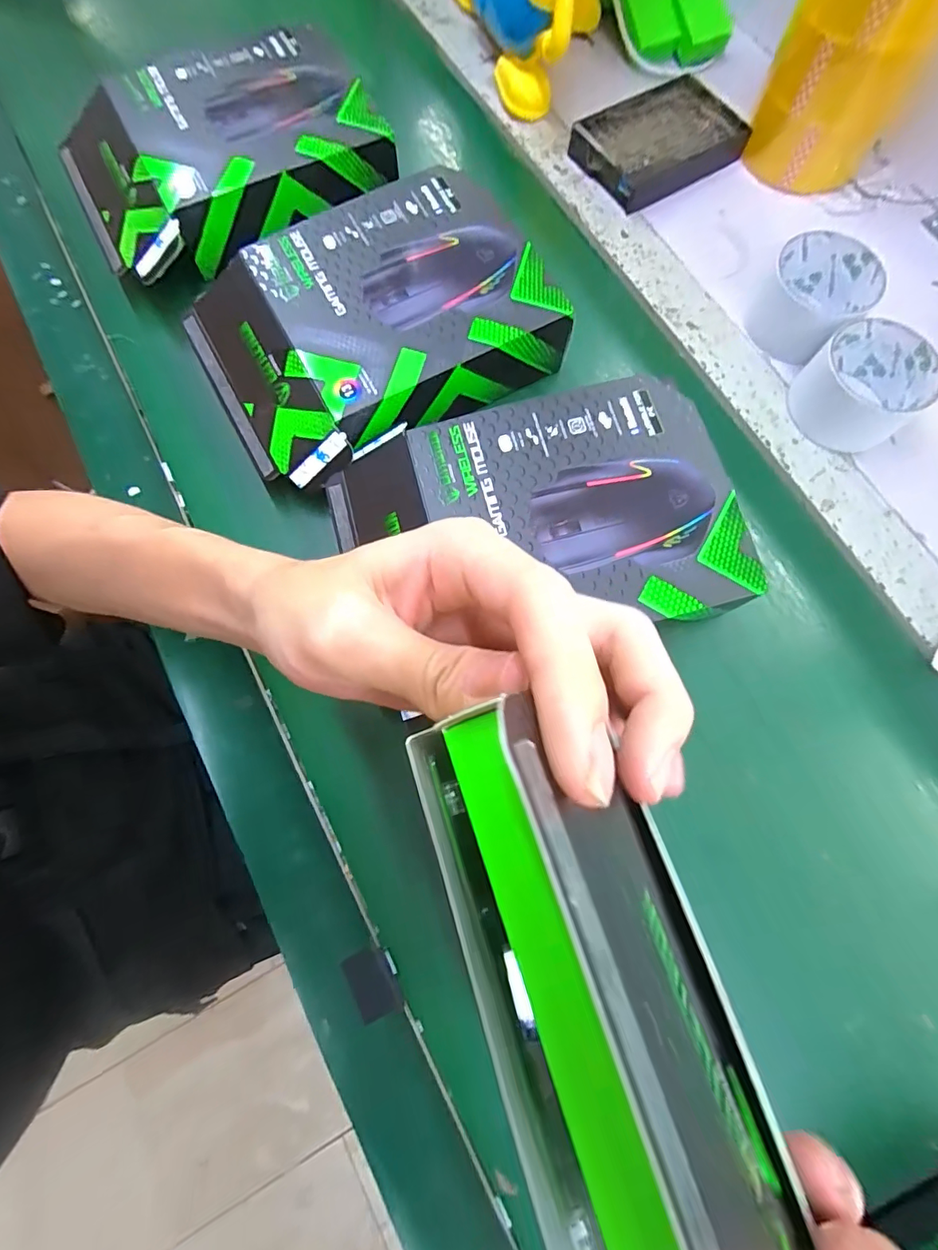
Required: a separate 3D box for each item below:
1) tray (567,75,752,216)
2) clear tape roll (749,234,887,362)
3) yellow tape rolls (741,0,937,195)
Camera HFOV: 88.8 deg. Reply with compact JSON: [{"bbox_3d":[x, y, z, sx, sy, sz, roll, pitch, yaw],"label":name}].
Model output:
[{"bbox_3d":[0.168,-0.434,0.430,0.138,0.023,0.092,-30,77,-8],"label":"tray"},{"bbox_3d":[0.267,-0.255,0.374,0.079,0.038,0.076,0,74,0],"label":"clear tape roll"},{"bbox_3d":[0.300,-0.445,0.374,0.098,0.135,0.097,0,74,0],"label":"yellow tape rolls"}]

